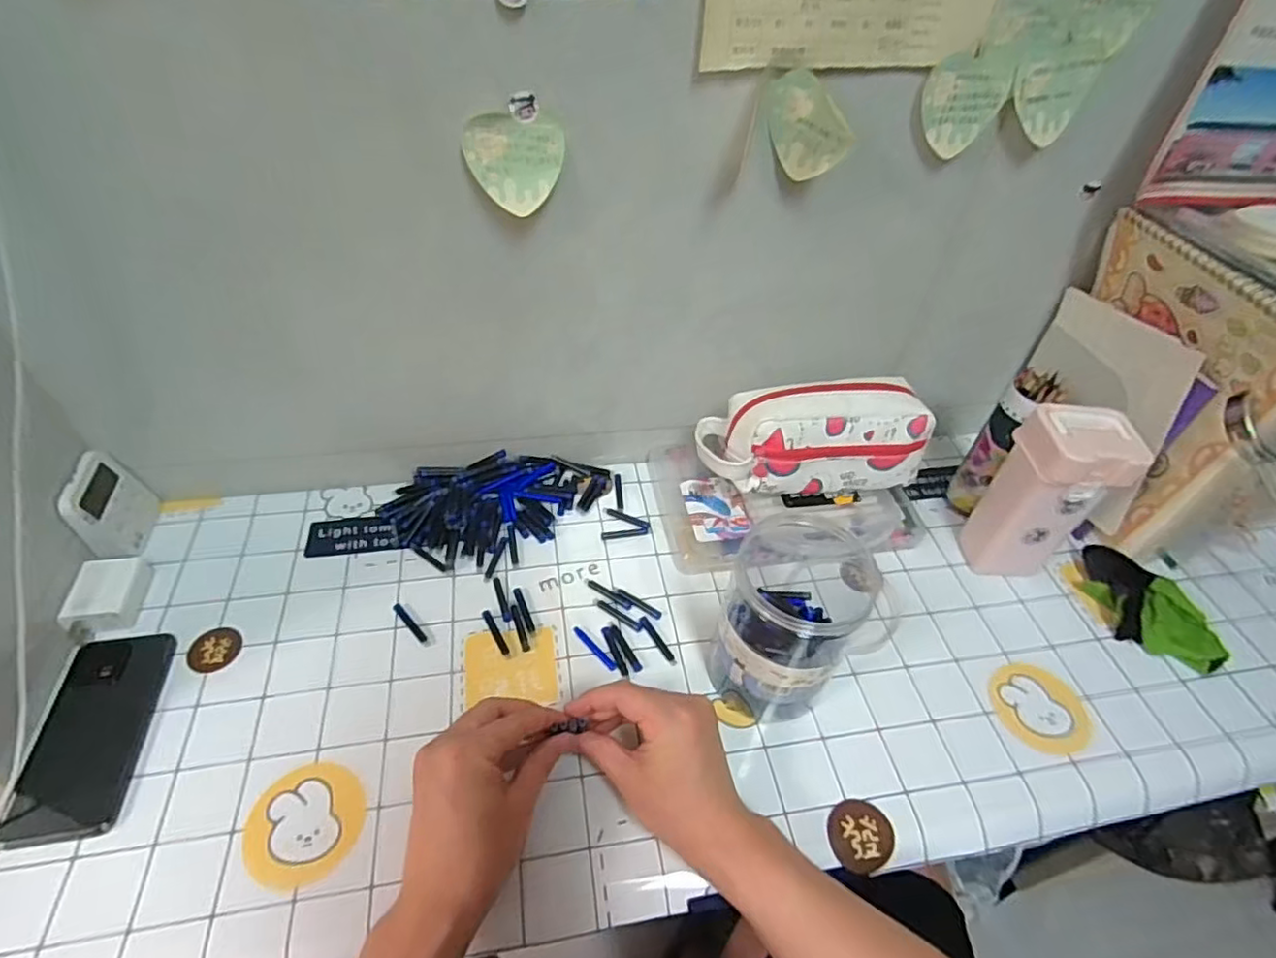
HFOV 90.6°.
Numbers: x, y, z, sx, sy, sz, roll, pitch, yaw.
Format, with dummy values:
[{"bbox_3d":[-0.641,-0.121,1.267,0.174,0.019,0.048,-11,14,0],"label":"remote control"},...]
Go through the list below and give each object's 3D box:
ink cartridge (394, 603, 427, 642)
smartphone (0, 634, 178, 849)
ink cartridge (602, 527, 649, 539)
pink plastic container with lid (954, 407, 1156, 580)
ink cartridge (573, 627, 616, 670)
[{"bbox_3d":[-0.198,0.124,0.548,0.047,0.004,0.008,38,55,26],"label":"ink cartridge"},{"bbox_3d":[-0.401,0.184,0.467,0.072,0.004,0.149,-3,48,-9],"label":"smartphone"},{"bbox_3d":[-0.012,0.053,0.635,0.048,0.004,0.009,-7,49,-12],"label":"ink cartridge"},{"bbox_3d":[0.368,0.022,0.583,0.078,0.176,0.070,6,47,-1],"label":"pink plastic container with lid"},{"bbox_3d":[-0.038,0.145,0.545,0.006,0.004,0.052,-34,59,-31],"label":"ink cartridge"}]

